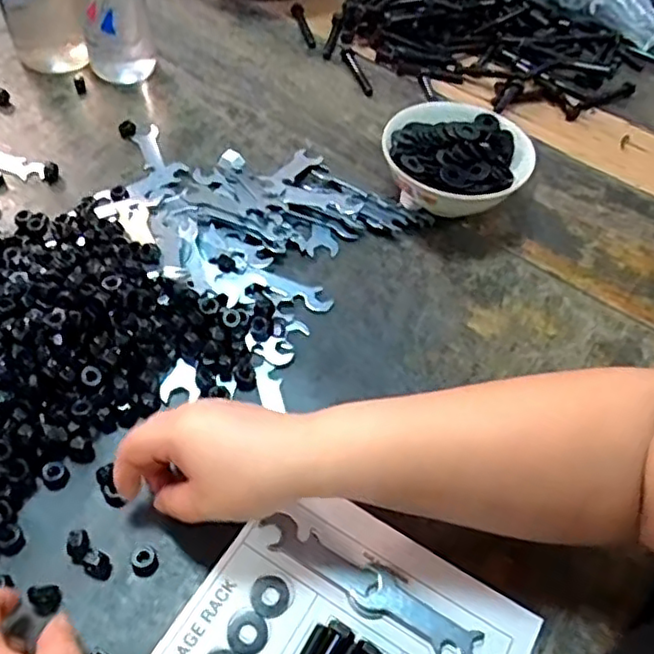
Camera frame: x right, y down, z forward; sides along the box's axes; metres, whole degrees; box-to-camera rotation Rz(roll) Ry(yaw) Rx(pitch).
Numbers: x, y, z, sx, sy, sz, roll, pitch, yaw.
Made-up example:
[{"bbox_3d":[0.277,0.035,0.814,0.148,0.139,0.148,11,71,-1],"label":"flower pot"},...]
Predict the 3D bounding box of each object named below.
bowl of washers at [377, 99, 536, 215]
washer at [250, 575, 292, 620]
[{"bbox_3d":[0.117,-0.150,0.621,0.135,0.063,0.134,2,53,-3],"label":"bowl of washers"},{"bbox_3d":[-0.036,0.167,0.403,0.025,0.004,0.025,2,53,-3],"label":"washer"}]

